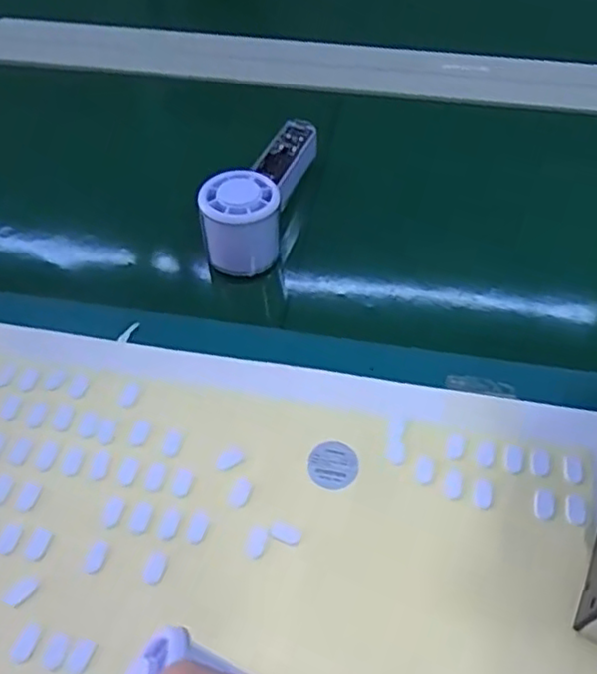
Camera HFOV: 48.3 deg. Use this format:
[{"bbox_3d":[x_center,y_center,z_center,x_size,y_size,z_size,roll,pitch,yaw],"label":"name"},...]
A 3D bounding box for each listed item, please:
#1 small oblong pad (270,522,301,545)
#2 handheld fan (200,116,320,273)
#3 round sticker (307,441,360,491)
[{"bbox_3d":[-0.007,0.109,0.371,0.017,0.004,0.009,20,56,15],"label":"small oblong pad"},{"bbox_3d":[-0.028,-0.121,0.523,0.054,0.056,0.148,12,55,10],"label":"handheld fan"},{"bbox_3d":[0.021,0.076,0.399,0.030,0.004,0.030,-1,54,1],"label":"round sticker"}]

